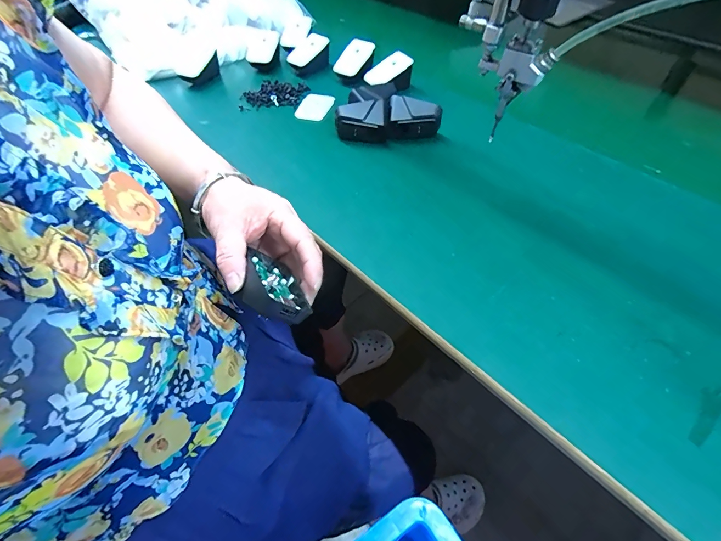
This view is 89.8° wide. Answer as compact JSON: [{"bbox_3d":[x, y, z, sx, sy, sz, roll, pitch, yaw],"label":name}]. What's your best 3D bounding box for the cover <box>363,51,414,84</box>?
[{"bbox_3d":[0.041,-0.311,0.558,0.075,0.035,0.008,-20,17,31],"label":"cover"}]

